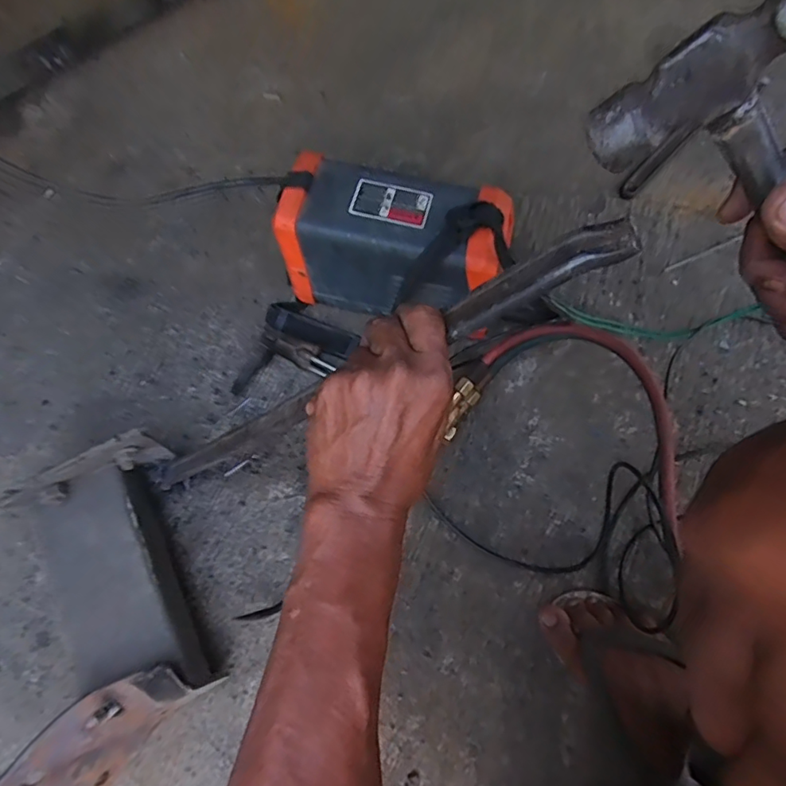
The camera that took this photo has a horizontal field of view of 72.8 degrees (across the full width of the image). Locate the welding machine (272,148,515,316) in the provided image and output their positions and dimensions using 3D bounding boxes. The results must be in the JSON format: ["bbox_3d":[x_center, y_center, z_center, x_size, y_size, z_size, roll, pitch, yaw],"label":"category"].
[{"bbox_3d":[-0.002,-0.163,0.620,0.255,0.184,0.106,14,69,5],"label":"welding machine"}]

